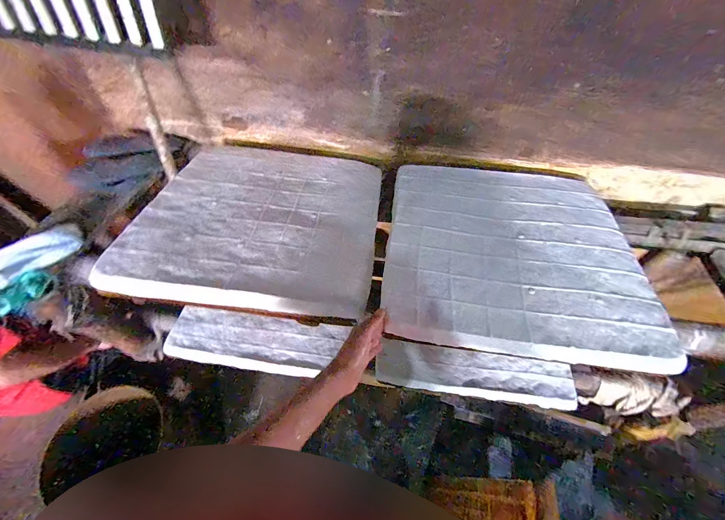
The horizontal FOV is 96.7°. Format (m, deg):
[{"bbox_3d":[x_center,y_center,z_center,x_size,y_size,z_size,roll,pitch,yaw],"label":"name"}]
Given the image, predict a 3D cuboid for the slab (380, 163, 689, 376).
[{"bbox_3d":[0.316,-0.040,0.707,0.499,0.024,0.527,7,49,5],"label":"slab"}]

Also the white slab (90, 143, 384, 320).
[{"bbox_3d":[-0.228,-0.114,0.767,0.523,0.039,0.540,7,47,-1],"label":"white slab"}]

